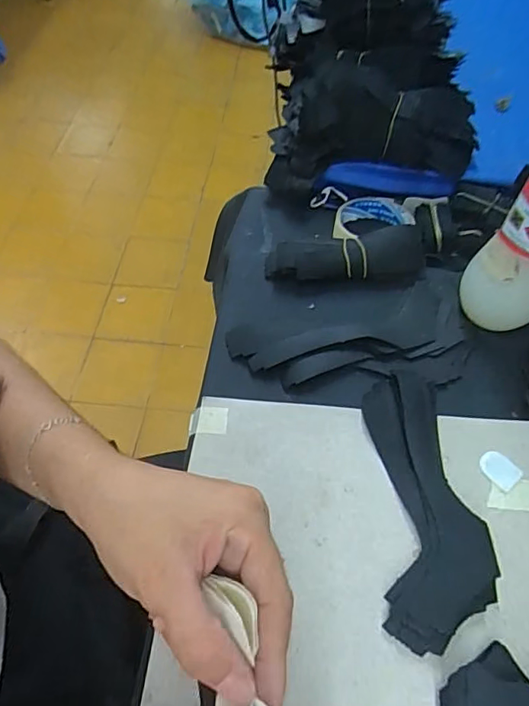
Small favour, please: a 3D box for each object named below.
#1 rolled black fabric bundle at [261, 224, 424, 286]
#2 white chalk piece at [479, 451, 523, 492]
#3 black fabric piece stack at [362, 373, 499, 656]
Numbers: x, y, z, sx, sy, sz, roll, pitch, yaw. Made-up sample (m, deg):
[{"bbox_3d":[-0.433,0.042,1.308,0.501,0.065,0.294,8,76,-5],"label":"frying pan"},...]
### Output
[{"bbox_3d":[0.080,-0.096,0.474,0.151,0.032,0.055,0,57,2],"label":"rolled black fabric bundle"},{"bbox_3d":[0.180,0.088,0.370,0.023,0.004,0.029,-37,63,-20],"label":"white chalk piece"},{"bbox_3d":[0.117,0.103,0.354,0.071,0.016,0.190,0,57,2],"label":"black fabric piece stack"}]

